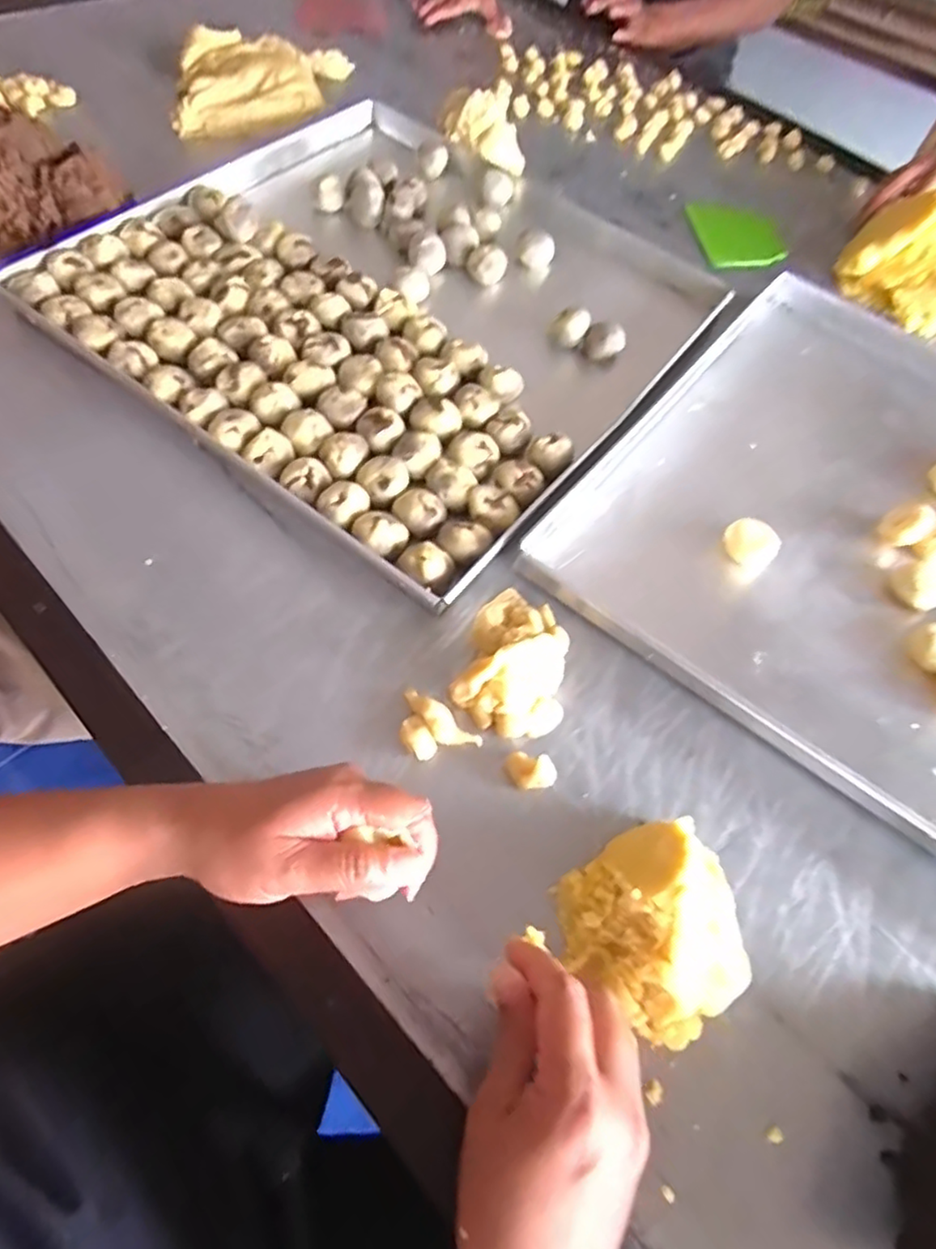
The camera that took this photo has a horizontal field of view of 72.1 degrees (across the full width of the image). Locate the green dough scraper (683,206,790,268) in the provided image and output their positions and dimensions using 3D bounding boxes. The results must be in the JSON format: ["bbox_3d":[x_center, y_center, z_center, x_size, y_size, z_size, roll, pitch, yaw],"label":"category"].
[{"bbox_3d":[0.329,-0.474,0.787,0.107,0.008,0.133,0,60,-7],"label":"green dough scraper"}]

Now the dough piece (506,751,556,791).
[{"bbox_3d":[0.041,0.097,0.424,0.033,0.019,0.021,14,62,5],"label":"dough piece"}]

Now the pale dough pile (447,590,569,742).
[{"bbox_3d":[0.038,0.021,0.448,0.077,0.044,0.105,19,60,6],"label":"pale dough pile"}]

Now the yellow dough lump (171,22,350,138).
[{"bbox_3d":[-0.256,-0.690,0.819,0.251,0.057,0.166,-18,63,-12],"label":"yellow dough lump"}]

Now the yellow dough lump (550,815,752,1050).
[{"bbox_3d":[0.112,0.170,0.367,0.100,0.062,0.099,3,59,-5],"label":"yellow dough lump"}]

